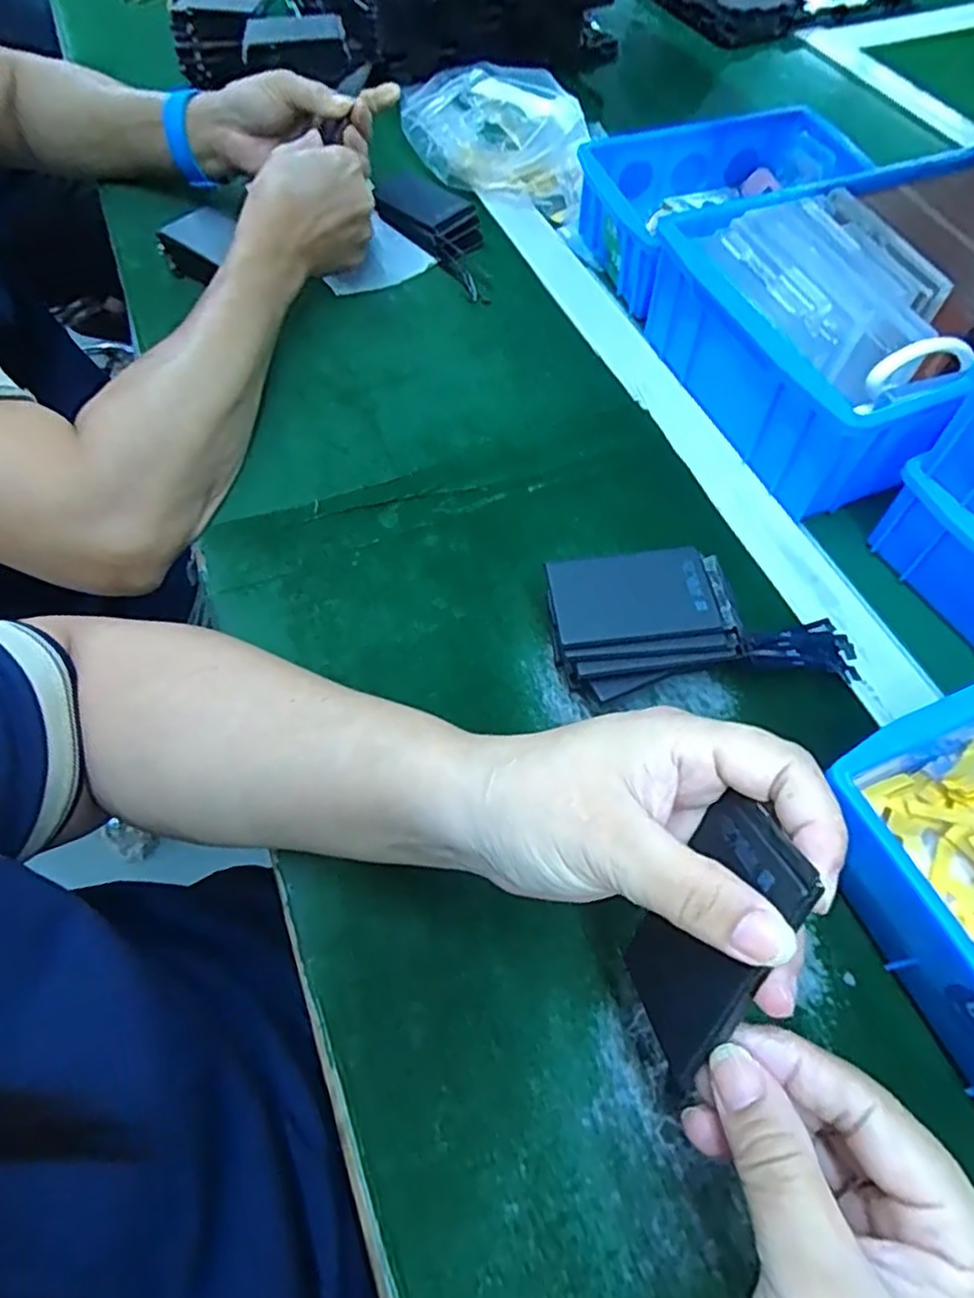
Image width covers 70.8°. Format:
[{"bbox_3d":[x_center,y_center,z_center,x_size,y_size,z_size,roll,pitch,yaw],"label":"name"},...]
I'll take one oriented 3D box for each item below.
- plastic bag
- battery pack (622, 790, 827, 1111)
[{"bbox_3d":[0.012,-0.428,0.574,0.095,0.061,0.171,-33,65,-18],"label":"plastic bag"},{"bbox_3d":[0.067,0.087,0.209,0.006,0.080,0.046,15,23,-19],"label":"battery pack"}]

